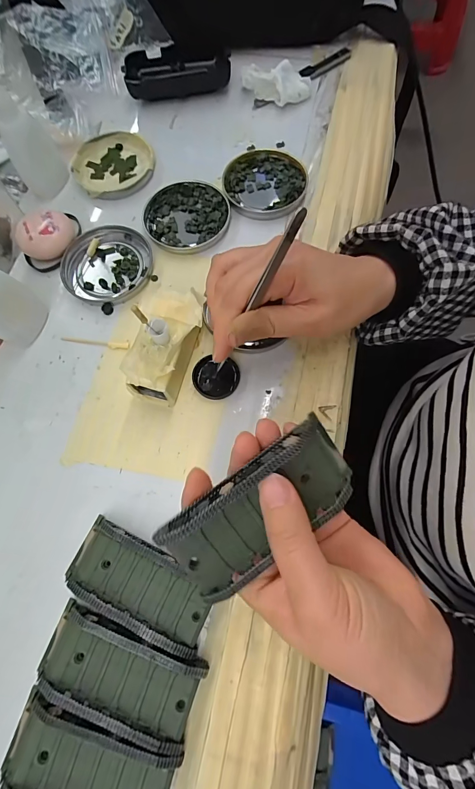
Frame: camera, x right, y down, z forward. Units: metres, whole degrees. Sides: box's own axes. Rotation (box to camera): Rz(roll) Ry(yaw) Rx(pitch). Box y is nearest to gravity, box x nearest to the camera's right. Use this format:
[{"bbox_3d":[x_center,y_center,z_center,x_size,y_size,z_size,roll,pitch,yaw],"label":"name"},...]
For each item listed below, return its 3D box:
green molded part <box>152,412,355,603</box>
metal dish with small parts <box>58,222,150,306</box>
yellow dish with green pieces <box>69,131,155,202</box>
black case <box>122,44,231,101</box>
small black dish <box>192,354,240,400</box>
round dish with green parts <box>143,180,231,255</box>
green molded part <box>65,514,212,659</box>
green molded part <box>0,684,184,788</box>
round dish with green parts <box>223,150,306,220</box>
[{"bbox_3d":[0.011,0.053,0.173,0.096,0.026,0.046,-38,98,-5],"label":"green molded part"},{"bbox_3d":[-0.116,-0.116,0.309,0.071,0.010,0.076,-1,71,2],"label":"metal dish with small parts"},{"bbox_3d":[-0.124,-0.230,0.348,0.077,0.012,0.076,-1,71,2],"label":"yellow dish with green pieces"},{"bbox_3d":[-0.065,-0.353,0.379,0.109,0.027,0.056,-7,71,0],"label":"black case"},{"bbox_3d":[-0.017,-0.013,0.271,0.035,0.008,0.033,-1,71,2],"label":"small black dish"},{"bbox_3d":[-0.048,-0.166,0.324,0.078,0.009,0.076,-1,71,2],"label":"round dish with green parts"},{"bbox_3d":[-0.063,0.119,0.223,0.095,0.019,0.045,24,74,10],"label":"green molded part"},{"bbox_3d":[-0.084,0.208,0.193,0.096,0.016,0.048,14,72,7],"label":"green molded part"},{"bbox_3d":[0.026,-0.201,0.332,0.077,0.009,0.077,-1,71,2],"label":"round dish with green parts"}]

